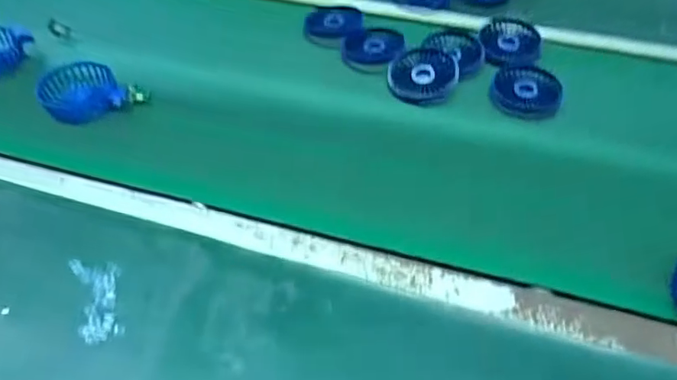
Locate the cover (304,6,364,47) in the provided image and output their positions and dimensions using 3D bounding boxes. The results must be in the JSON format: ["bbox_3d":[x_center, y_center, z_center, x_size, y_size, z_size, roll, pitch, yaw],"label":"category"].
[{"bbox_3d":[-0.007,-0.243,0.767,0.084,0.010,0.096,3,50,4],"label":"cover"}]

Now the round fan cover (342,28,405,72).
[{"bbox_3d":[0.047,-0.195,0.722,0.082,0.020,0.077,-1,49,1],"label":"round fan cover"}]

